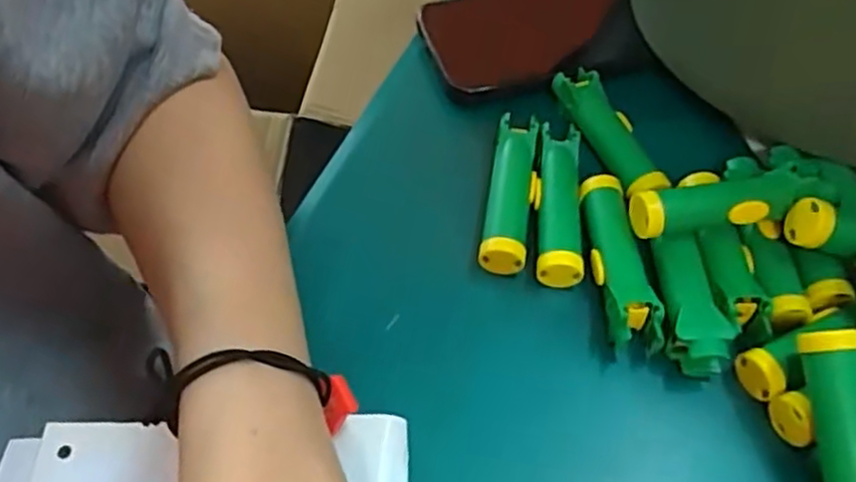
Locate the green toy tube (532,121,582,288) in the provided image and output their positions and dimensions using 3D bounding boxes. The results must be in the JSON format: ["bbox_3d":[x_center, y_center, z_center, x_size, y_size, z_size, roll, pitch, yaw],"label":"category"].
[{"bbox_3d":[0.058,-0.018,0.318,0.021,0.016,0.076,4,55,0],"label":"green toy tube"}]

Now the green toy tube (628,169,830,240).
[{"bbox_3d":[0.122,-0.014,0.295,0.075,0.024,0.018,-8,56,-8],"label":"green toy tube"}]

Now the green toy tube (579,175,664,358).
[{"bbox_3d":[0.080,0.008,0.302,0.019,0.019,0.079,-2,55,-4],"label":"green toy tube"}]

